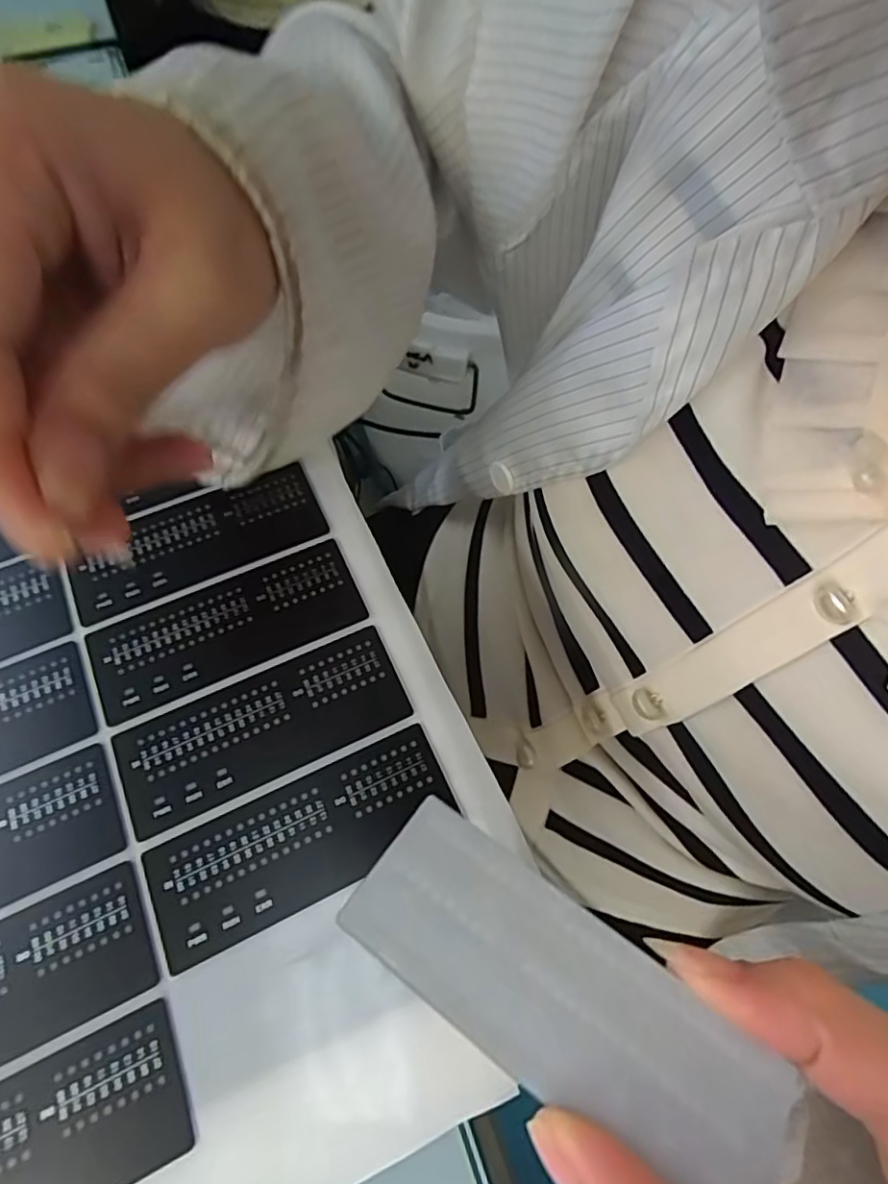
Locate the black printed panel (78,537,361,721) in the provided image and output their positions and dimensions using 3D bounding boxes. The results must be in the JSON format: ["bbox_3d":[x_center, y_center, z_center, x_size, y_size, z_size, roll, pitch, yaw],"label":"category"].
[{"bbox_3d":[-0.077,0.012,0.212,0.092,0.004,0.036,-24,70,-9],"label":"black printed panel"}]

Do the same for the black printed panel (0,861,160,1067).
[{"bbox_3d":[-0.131,0.114,0.165,0.093,0.004,0.036,-24,70,-9],"label":"black printed panel"}]

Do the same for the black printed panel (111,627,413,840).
[{"bbox_3d":[-0.060,0.045,0.199,0.092,0.004,0.035,-24,70,-9],"label":"black printed panel"}]

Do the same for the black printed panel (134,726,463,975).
[{"bbox_3d":[-0.043,0.077,0.185,0.093,0.004,0.035,-24,70,-9],"label":"black printed panel"}]

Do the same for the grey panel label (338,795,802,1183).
[{"bbox_3d":[0.025,0.085,0.126,0.093,0.004,0.036,31,50,17],"label":"grey panel label"}]

